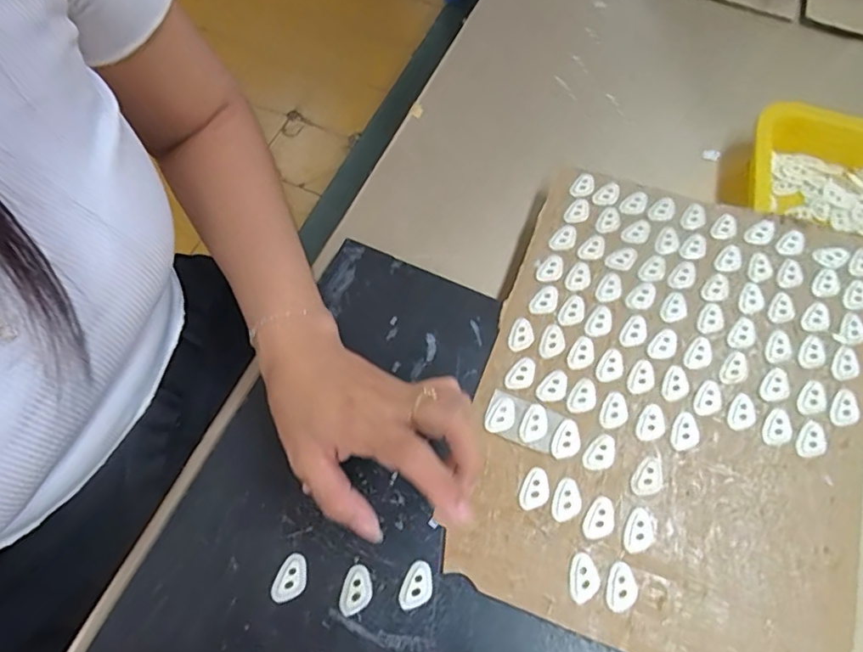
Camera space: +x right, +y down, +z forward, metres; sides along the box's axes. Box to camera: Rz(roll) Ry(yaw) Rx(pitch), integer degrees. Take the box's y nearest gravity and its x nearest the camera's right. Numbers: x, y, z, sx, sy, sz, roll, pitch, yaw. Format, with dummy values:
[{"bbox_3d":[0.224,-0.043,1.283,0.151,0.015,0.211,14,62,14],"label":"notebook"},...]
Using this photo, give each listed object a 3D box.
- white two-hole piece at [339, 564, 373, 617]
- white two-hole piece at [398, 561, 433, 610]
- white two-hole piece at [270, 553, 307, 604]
[{"bbox_3d":[-0.043,0.153,0.316,0.017,0.004,0.027,12,65,4],"label":"white two-hole piece"},{"bbox_3d":[-0.008,0.151,0.318,0.017,0.004,0.026,17,65,6],"label":"white two-hole piece"},{"bbox_3d":[-0.081,0.147,0.317,0.017,0.004,0.027,19,65,7],"label":"white two-hole piece"}]

